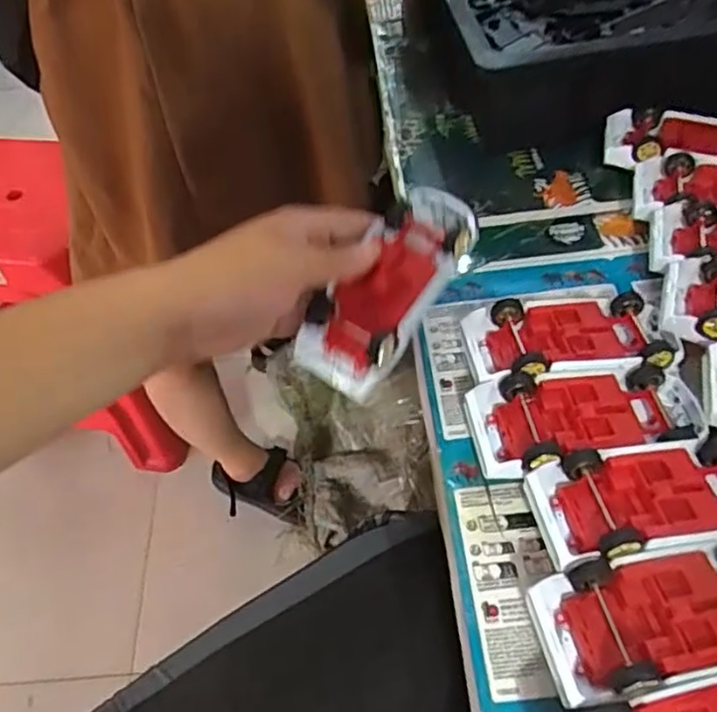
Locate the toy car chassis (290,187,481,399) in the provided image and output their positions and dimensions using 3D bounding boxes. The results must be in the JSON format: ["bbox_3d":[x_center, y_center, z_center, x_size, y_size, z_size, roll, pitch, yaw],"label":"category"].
[{"bbox_3d":[0.019,-0.039,0.394,0.056,0.028,0.134,33,81,27],"label":"toy car chassis"}]

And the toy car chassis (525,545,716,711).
[{"bbox_3d":[0.145,0.120,0.307,0.130,0.039,0.058,-11,51,-5],"label":"toy car chassis"}]

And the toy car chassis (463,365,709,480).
[{"bbox_3d":[0.127,0.038,0.374,0.129,0.040,0.056,-8,50,-3],"label":"toy car chassis"}]

